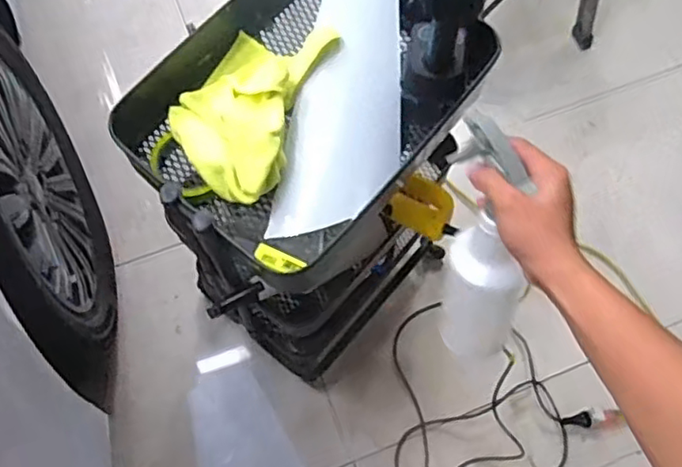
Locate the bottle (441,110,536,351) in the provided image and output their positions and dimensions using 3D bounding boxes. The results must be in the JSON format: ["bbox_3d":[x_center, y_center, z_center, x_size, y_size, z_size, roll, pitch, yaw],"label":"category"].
[{"bbox_3d":[0.148,0.023,0.631,0.068,0.287,0.067,-7,37,-2],"label":"bottle"}]

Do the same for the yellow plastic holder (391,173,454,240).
[{"bbox_3d":[0.118,-0.039,0.880,0.081,0.037,0.083,29,70,9],"label":"yellow plastic holder"}]

